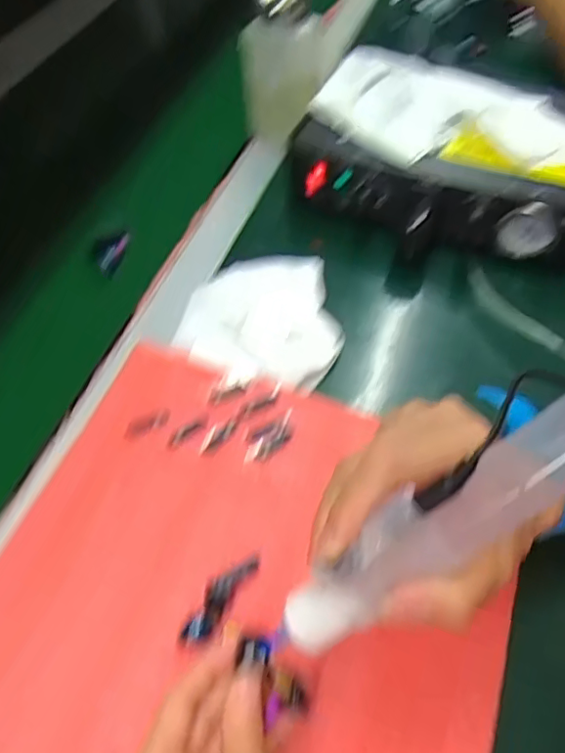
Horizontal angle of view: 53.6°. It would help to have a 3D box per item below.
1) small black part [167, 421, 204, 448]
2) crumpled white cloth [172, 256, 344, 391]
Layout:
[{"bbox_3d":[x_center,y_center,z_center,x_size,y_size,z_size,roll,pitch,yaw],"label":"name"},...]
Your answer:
[{"bbox_3d":[-0.061,0.034,0.347,0.025,0.004,0.007,-33,59,-20],"label":"small black part"},{"bbox_3d":[-0.007,-0.044,0.393,0.108,0.010,0.119,30,60,22],"label":"crumpled white cloth"}]

